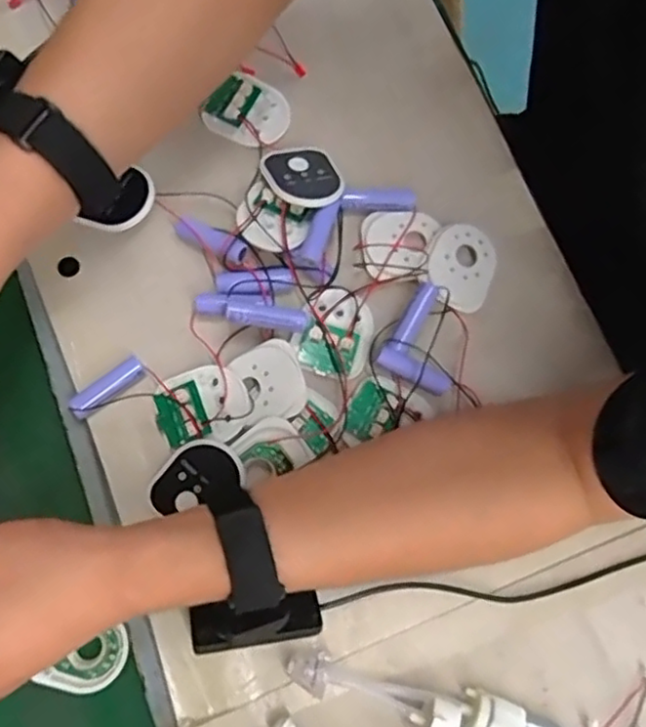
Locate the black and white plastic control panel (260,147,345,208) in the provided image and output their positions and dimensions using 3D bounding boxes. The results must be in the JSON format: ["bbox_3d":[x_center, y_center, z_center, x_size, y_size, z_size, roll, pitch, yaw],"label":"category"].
[{"bbox_3d":[-0.014,-0.123,0.442,0.048,0.012,0.062,-13,58,-12],"label":"black and white plastic control panel"}]

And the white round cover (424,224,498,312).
[{"bbox_3d":[0.090,-0.063,0.436,0.045,0.013,0.053,15,77,2],"label":"white round cover"}]

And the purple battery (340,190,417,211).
[{"bbox_3d":[0.037,-0.109,0.443,0.050,0.011,0.013,0,77,-2],"label":"purple battery"}]

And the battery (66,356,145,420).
[{"bbox_3d":[-0.131,0.016,0.410,0.048,0.017,0.015,-35,81,-9],"label":"battery"}]

